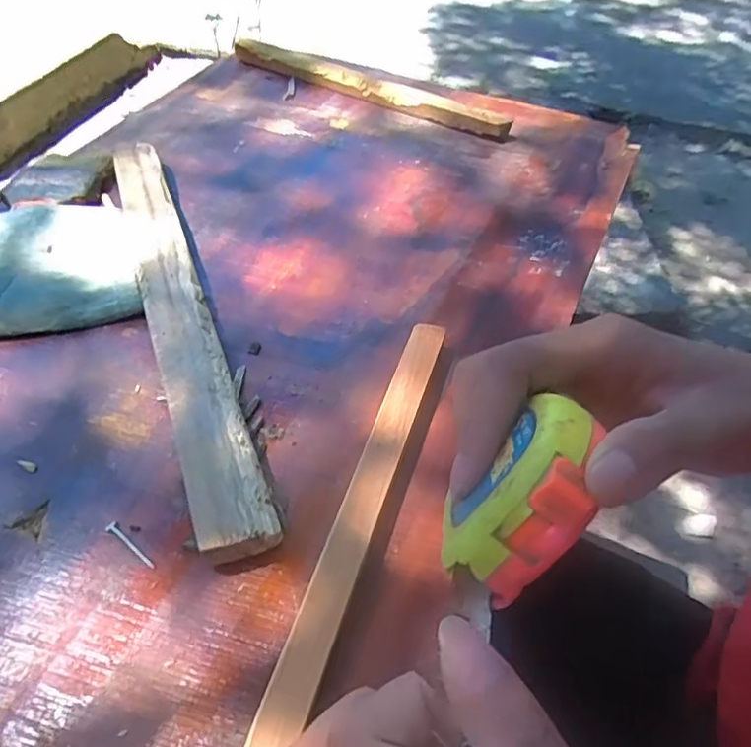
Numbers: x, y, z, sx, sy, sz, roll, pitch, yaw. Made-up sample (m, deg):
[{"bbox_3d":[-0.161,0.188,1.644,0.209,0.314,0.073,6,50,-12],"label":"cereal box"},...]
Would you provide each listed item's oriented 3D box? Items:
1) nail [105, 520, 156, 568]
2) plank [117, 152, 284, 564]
[{"bbox_3d":[-0.109,0.076,0.269,0.032,0.004,0.005,32,58,24],"label":"nail"},{"bbox_3d":[-0.119,-0.041,0.353,0.038,0.023,0.335,-18,53,-14],"label":"plank"}]

